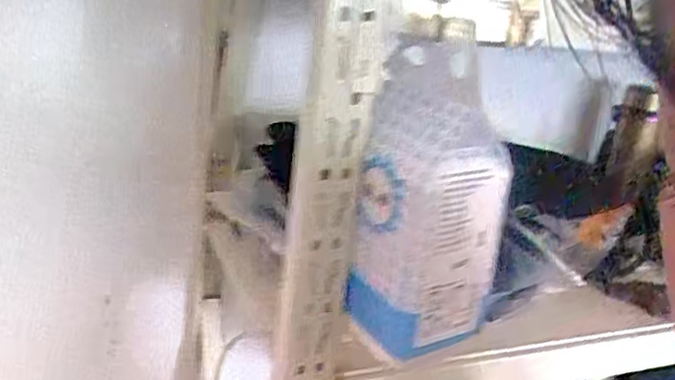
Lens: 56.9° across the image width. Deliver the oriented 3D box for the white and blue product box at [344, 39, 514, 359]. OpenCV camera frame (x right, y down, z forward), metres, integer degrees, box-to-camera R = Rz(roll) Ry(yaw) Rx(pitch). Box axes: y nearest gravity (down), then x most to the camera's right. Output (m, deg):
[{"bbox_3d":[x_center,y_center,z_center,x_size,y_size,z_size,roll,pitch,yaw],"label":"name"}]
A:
[{"bbox_3d":[0.074,0.004,0.493,0.093,0.223,0.077,-5,23,-32],"label":"white and blue product box"}]

